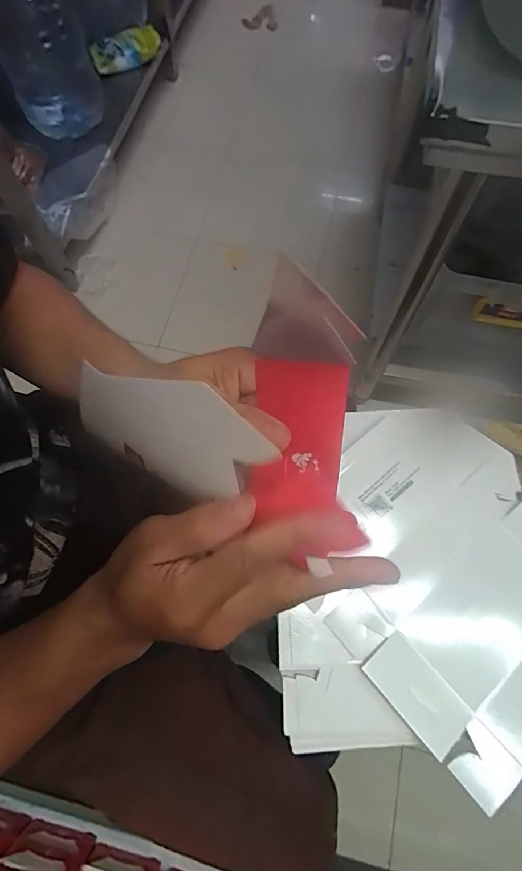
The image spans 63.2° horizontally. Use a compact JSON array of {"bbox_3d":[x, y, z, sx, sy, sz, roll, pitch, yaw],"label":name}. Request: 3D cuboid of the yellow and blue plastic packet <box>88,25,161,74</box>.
[{"bbox_3d":[-0.420,-1.207,1.333,0.219,0.059,0.093,-28,72,-8],"label":"yellow and blue plastic packet"}]

